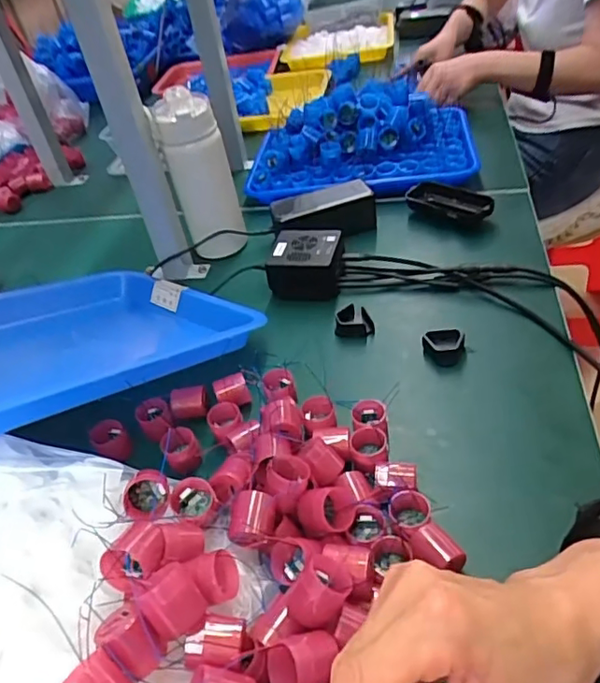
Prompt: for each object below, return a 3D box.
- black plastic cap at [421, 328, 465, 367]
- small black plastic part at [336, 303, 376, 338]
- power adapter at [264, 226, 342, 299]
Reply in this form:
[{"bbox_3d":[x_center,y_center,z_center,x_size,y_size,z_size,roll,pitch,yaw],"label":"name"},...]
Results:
[{"bbox_3d":[0.138,0.006,0.548,0.038,0.020,0.038,8,44,21],"label":"black plastic cap"},{"bbox_3d":[0.057,-0.024,0.599,0.039,0.018,0.043,-4,41,8],"label":"small black plastic part"},{"bbox_3d":[0.009,-0.091,0.660,0.081,0.053,0.079,0,41,12],"label":"power adapter"}]

